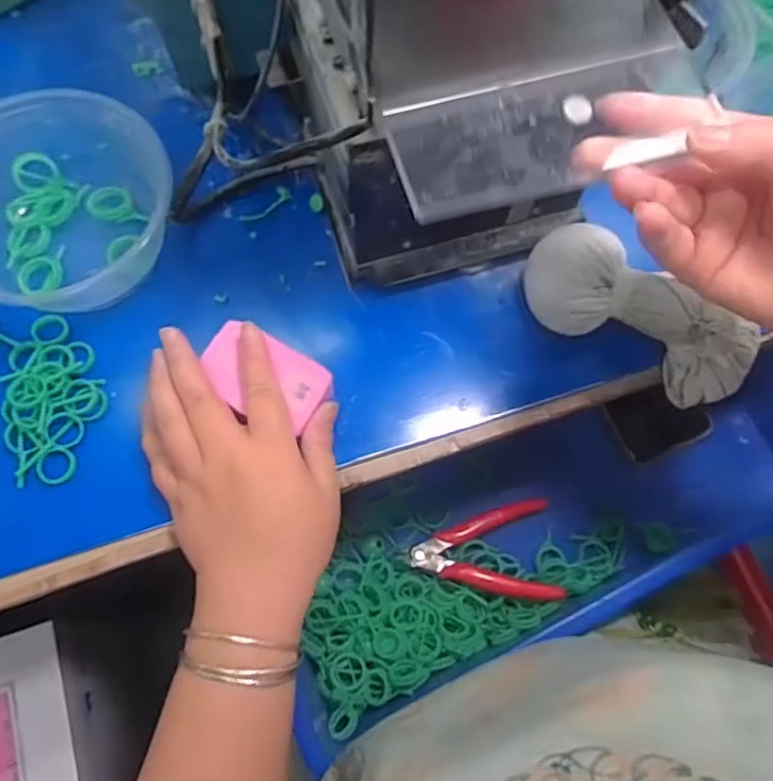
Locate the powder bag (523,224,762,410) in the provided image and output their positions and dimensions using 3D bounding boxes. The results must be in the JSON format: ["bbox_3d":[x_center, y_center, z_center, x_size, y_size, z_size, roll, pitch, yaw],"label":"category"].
[{"bbox_3d":[0.145,-0.041,0.362,0.139,0.051,0.050,34,73,9],"label":"powder bag"}]

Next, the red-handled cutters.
[{"bbox_3d":[0.074,0.120,0.462,0.106,0.017,0.072,0,71,-3],"label":"red-handled cutters"}]

